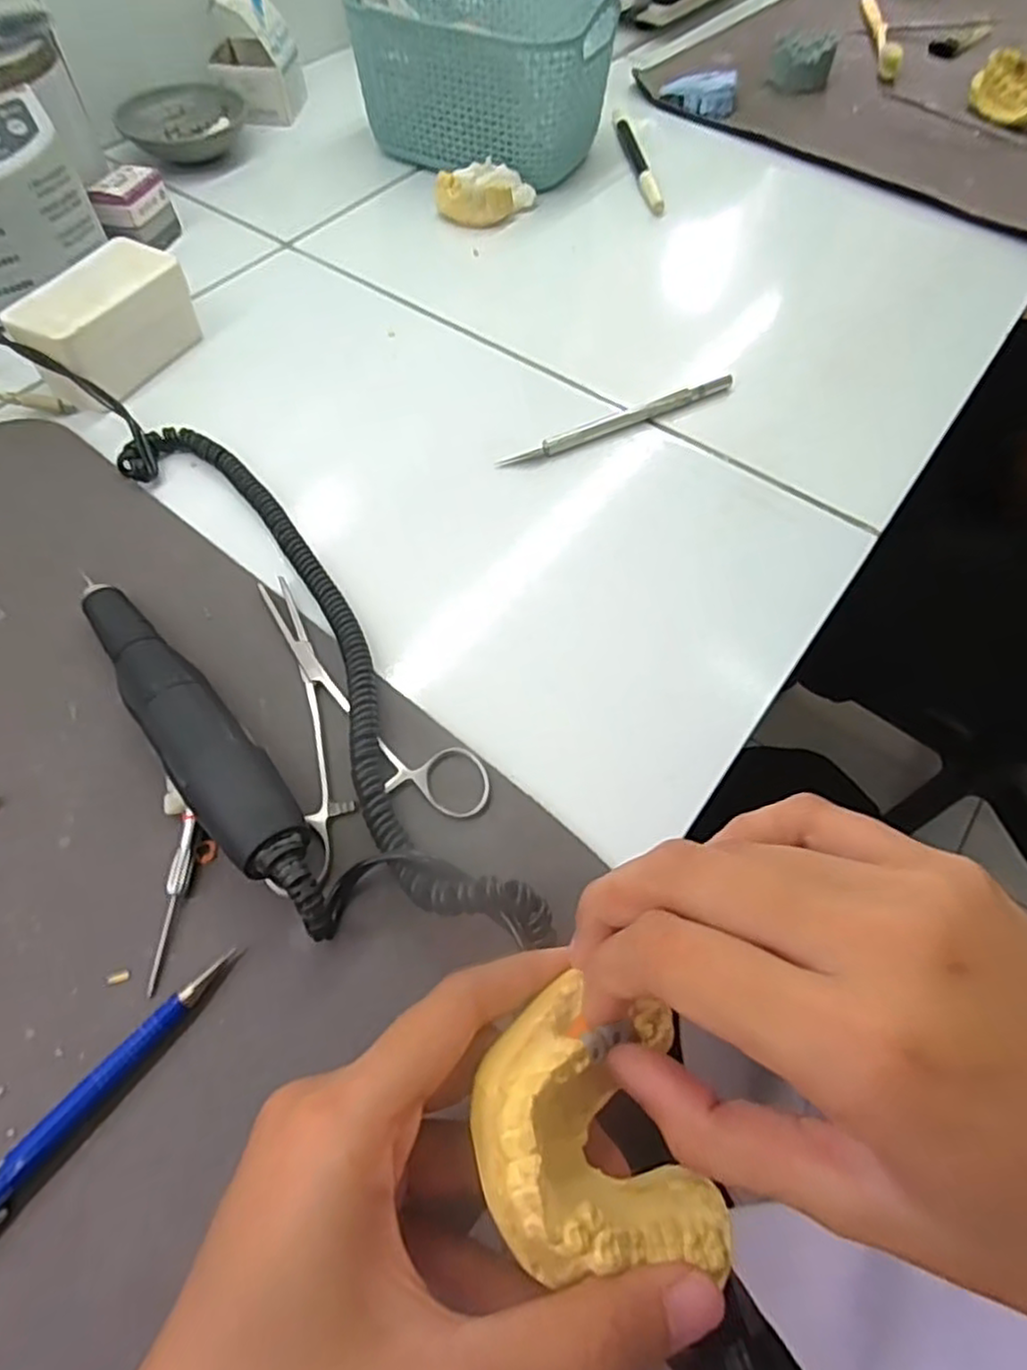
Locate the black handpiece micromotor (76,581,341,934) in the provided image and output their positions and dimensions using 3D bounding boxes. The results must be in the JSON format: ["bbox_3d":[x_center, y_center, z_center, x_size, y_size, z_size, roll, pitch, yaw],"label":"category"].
[{"bbox_3d":[-0.113,0.017,0.246,0.027,0.029,0.168,-39,67,-21],"label":"black handpiece micromotor"}]

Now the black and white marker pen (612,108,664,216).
[{"bbox_3d":[0.088,-0.382,0.500,0.012,0.008,0.140,-5,59,-4],"label":"black and white marker pen"}]

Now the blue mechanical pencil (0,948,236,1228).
[{"bbox_3d":[-0.133,0.132,0.190,0.011,0.011,0.133,36,65,19],"label":"blue mechanical pencil"}]

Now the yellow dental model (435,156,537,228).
[{"bbox_3d":[-0.018,-0.322,0.454,0.062,0.021,0.040,1,59,0],"label":"yellow dental model"}]

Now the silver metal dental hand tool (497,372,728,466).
[{"bbox_3d":[0.056,-0.136,0.357,0.135,0.007,0.012,-26,63,-15],"label":"silver metal dental hand tool"}]

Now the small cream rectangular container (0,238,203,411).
[{"bbox_3d":[-0.208,-0.188,0.357,0.050,0.038,0.085,20,61,11],"label":"small cream rectangular container"}]

